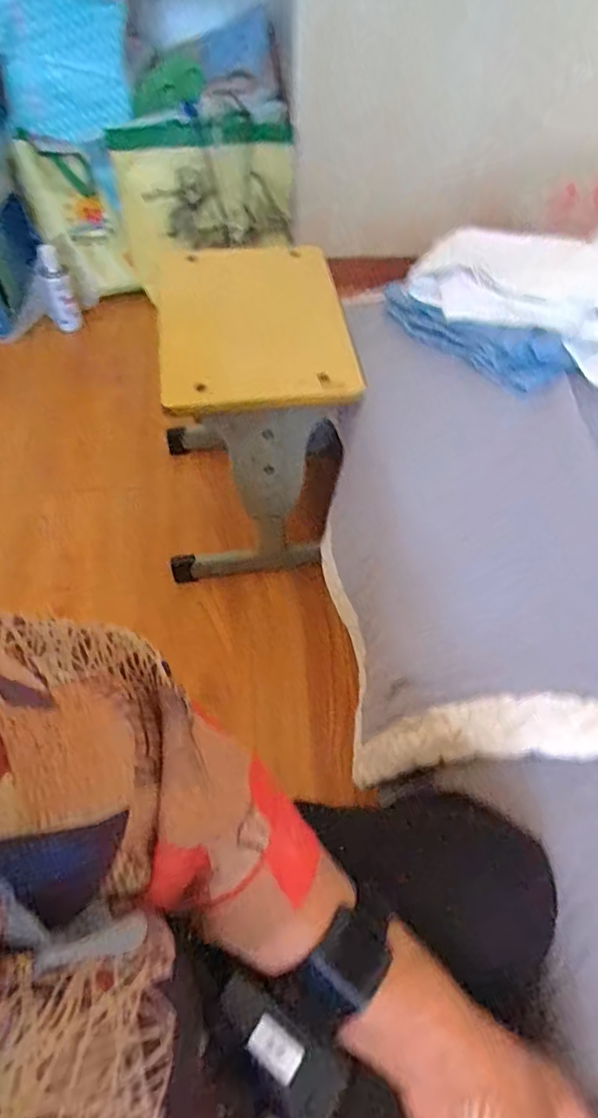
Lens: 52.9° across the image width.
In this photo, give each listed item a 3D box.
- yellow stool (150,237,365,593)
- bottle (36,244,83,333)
[{"bbox_3d":[-0.083,-0.212,0.939,0.269,0.376,0.325,-6,55,-6],"label":"yellow stool"},{"bbox_3d":[-0.521,-0.579,1.307,0.061,0.153,0.045,-24,59,-18],"label":"bottle"}]

